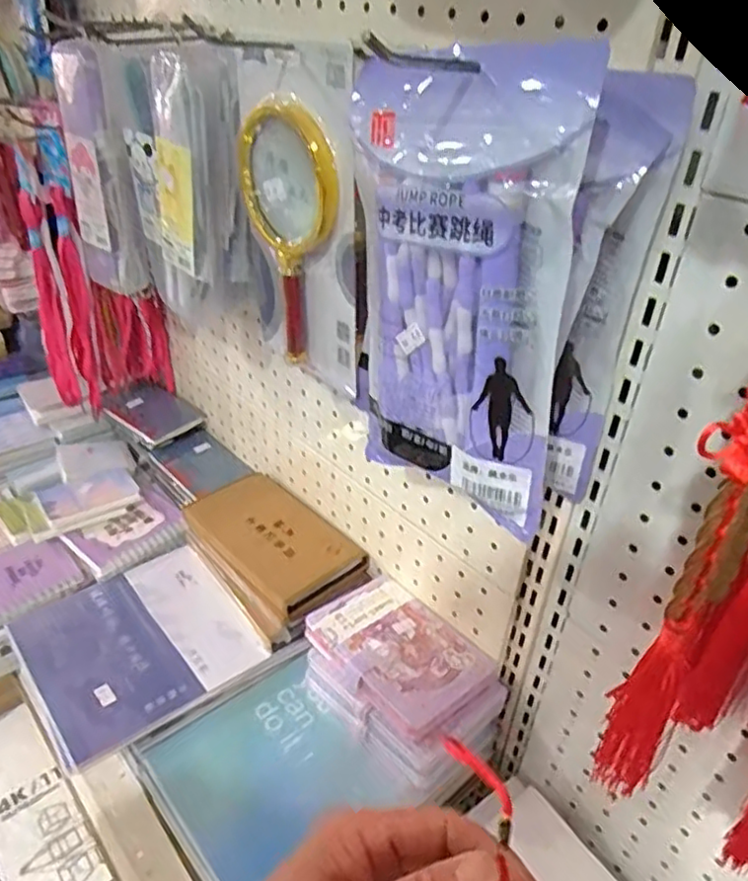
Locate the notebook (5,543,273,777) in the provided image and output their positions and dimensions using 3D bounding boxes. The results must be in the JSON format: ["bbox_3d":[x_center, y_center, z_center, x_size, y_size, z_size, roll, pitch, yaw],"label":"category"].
[{"bbox_3d":[-0.226,0.193,0.635,0.190,0.012,0.183,-21,41,-34],"label":"notebook"}]

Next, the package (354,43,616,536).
[{"bbox_3d":[0.038,-0.075,0.355,0.138,0.228,0.027,24,36,37],"label":"package"}]

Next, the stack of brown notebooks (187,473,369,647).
[{"bbox_3d":[-0.113,0.105,0.685,0.177,0.029,0.119,34,53,31],"label":"stack of brown notebooks"}]

